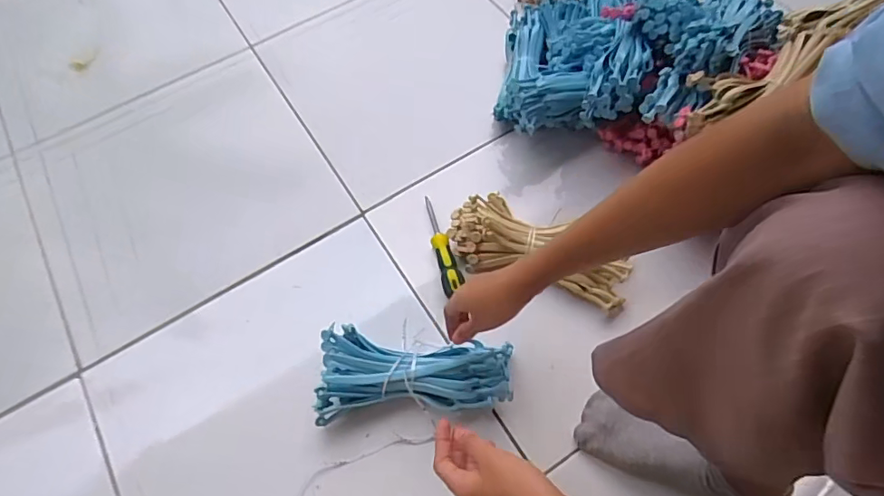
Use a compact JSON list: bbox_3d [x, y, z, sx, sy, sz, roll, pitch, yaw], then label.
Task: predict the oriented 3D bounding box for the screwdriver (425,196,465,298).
[{"bbox_3d":[0.000,-0.006,0.674,0.027,0.026,0.146,-13,64,-4],"label":"screwdriver"}]

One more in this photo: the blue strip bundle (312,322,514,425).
[{"bbox_3d":[-0.030,0.143,0.572,0.214,0.043,0.090,1,64,-2],"label":"blue strip bundle"}]

